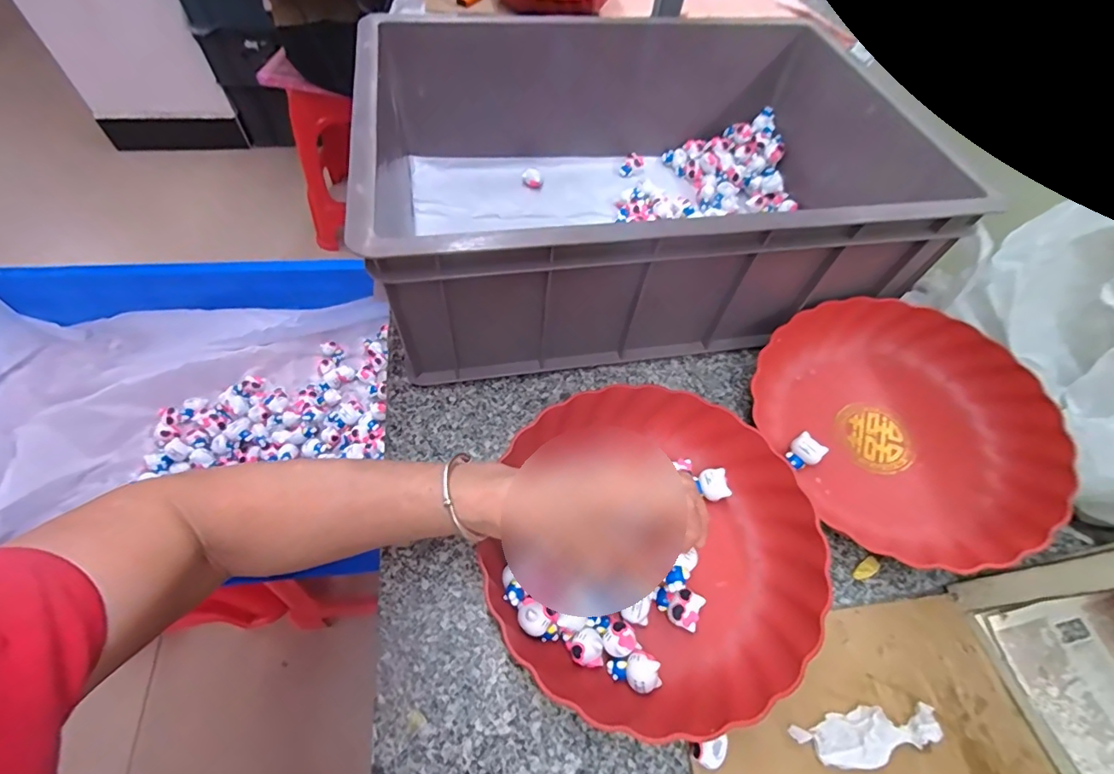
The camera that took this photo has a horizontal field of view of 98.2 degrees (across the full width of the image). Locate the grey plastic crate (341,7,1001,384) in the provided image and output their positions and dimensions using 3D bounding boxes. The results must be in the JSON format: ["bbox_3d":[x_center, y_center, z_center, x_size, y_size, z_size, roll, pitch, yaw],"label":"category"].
[{"bbox_3d":[0.082,-0.220,0.493,0.510,0.189,0.356,-5,58,-8],"label":"grey plastic crate"}]

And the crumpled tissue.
[{"bbox_3d":[0.203,0.229,0.317,0.094,0.024,0.028,-8,59,-8],"label":"crumpled tissue"}]

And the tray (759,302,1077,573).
[{"bbox_3d":[0.303,0.029,0.430,0.223,0.053,0.241,-36,67,-22],"label":"tray"}]

